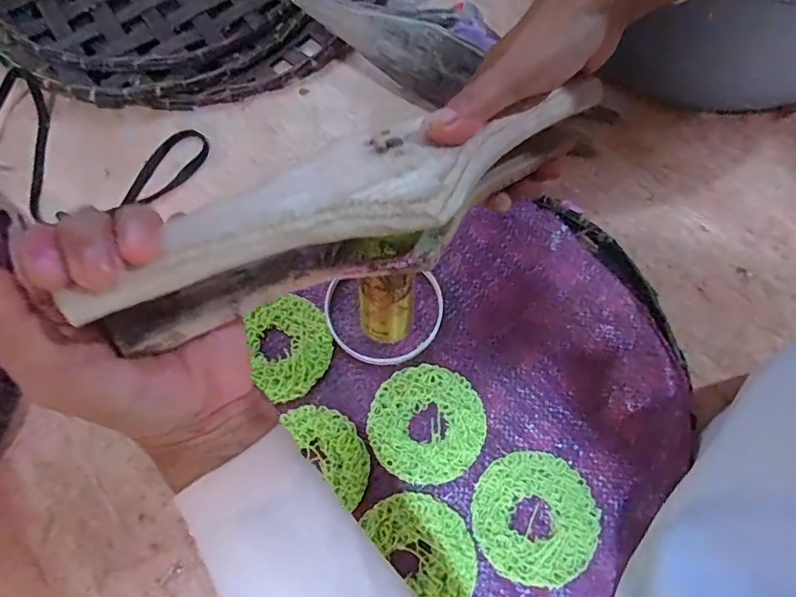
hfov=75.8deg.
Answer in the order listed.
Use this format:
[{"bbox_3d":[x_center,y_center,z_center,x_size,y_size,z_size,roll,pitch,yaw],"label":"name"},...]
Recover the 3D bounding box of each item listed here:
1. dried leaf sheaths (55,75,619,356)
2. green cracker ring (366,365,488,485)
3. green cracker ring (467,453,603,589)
[{"bbox_3d":[-0.002,-0.048,0.242,0.269,0.049,0.059,-26,73,-20],"label":"dried leaf sheaths"},{"bbox_3d":[0.020,0.088,0.360,0.079,0.011,0.078,-1,70,3],"label":"green cracker ring"},{"bbox_3d":[0.090,0.142,0.334,0.081,0.004,0.077,-1,70,3],"label":"green cracker ring"}]

